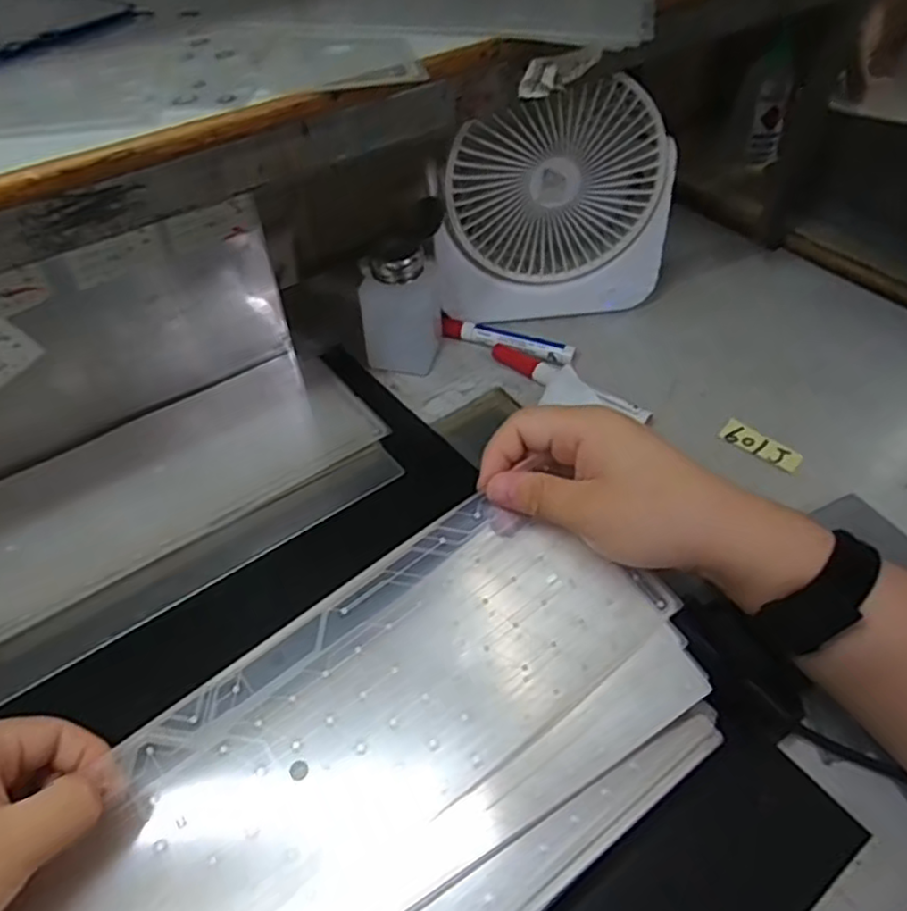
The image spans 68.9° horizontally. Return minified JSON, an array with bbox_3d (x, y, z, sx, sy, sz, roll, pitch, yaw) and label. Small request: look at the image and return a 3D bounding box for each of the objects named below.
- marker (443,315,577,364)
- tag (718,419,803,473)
[{"bbox_3d":[0.043,-0.096,0.557,0.118,0.015,0.019,19,51,18],"label":"marker"},{"bbox_3d":[0.223,-0.007,0.481,0.058,0.004,0.021,35,58,29],"label":"tag"}]

